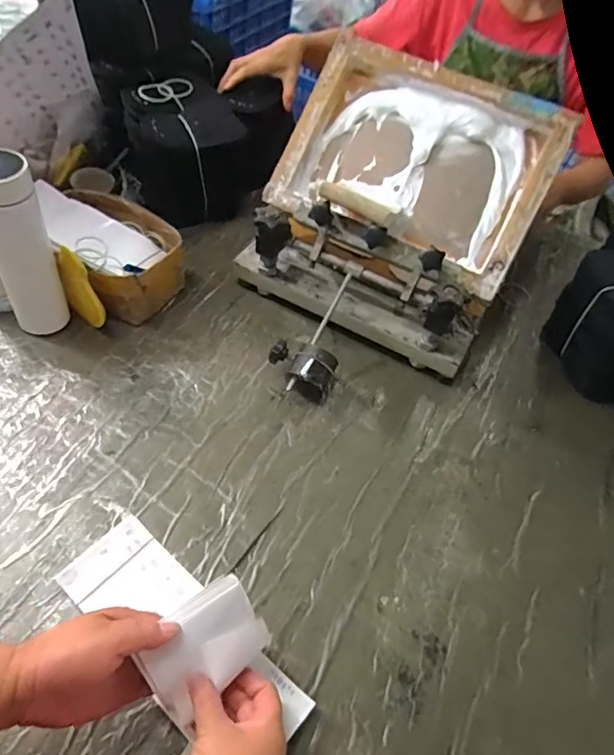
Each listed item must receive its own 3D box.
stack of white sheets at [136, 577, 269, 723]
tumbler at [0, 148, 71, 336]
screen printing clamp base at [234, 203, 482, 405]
[{"bbox_3d":[-0.084,0.221,0.418,0.096,0.016,0.074,-33,92,-18],"label":"stack of white sheets"},{"bbox_3d":[-0.342,-0.147,0.612,0.068,0.231,0.069,5,52,-7],"label":"tumbler"},{"bbox_3d":[0.049,-0.105,0.701,0.358,0.157,0.242,26,52,12],"label":"screen printing clamp base"}]

